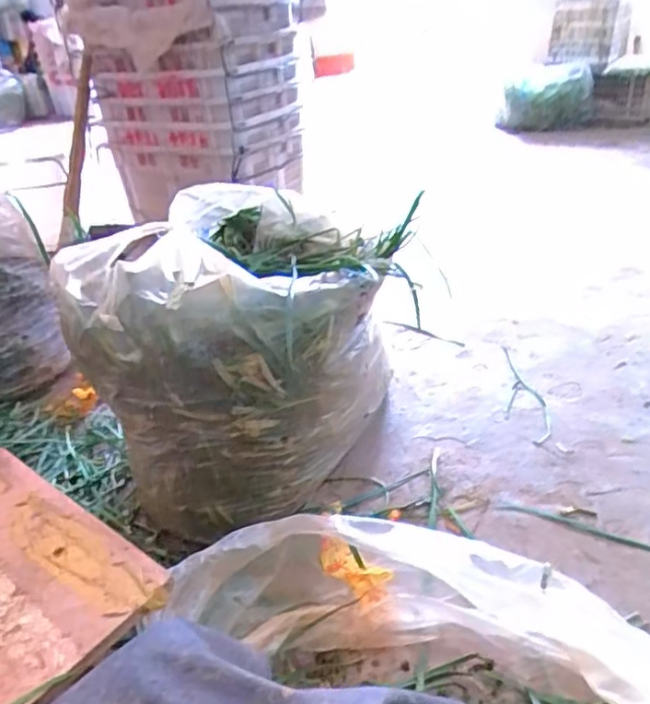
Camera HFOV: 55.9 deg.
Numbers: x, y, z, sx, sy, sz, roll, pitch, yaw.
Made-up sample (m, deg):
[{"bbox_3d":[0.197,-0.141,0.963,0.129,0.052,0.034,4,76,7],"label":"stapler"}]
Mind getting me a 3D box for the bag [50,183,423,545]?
[{"bbox_3d":[-0.155,-0.010,1.028,0.468,0.386,0.433,-21,34,-24],"label":"bag"}]

